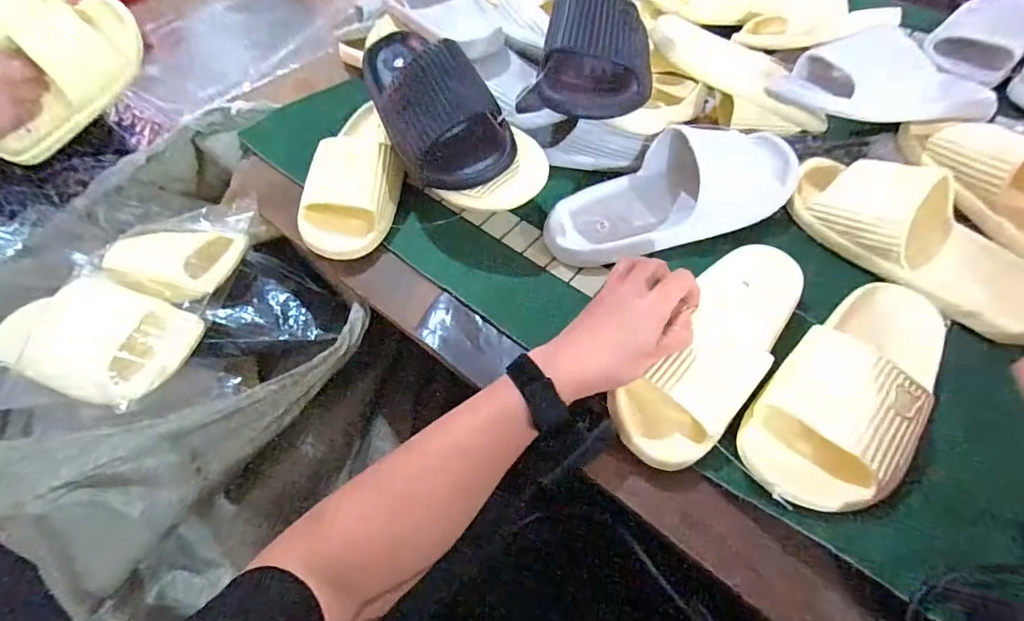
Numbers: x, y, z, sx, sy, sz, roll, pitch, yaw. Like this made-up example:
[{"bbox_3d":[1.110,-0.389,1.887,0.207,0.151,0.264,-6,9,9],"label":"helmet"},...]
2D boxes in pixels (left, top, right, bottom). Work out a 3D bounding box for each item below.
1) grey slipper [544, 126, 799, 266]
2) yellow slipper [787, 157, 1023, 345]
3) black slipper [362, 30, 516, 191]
[{"bbox_3d":[0.170,-0.131,0.496,0.277,0.066,0.120,-11,56,-4],"label":"grey slipper"},{"bbox_3d":[0.392,-0.076,0.454,0.100,0.062,0.247,-36,61,-19],"label":"yellow slipper"},{"bbox_3d":[-0.100,-0.242,0.507,0.110,0.079,0.273,-24,58,-12],"label":"black slipper"}]

